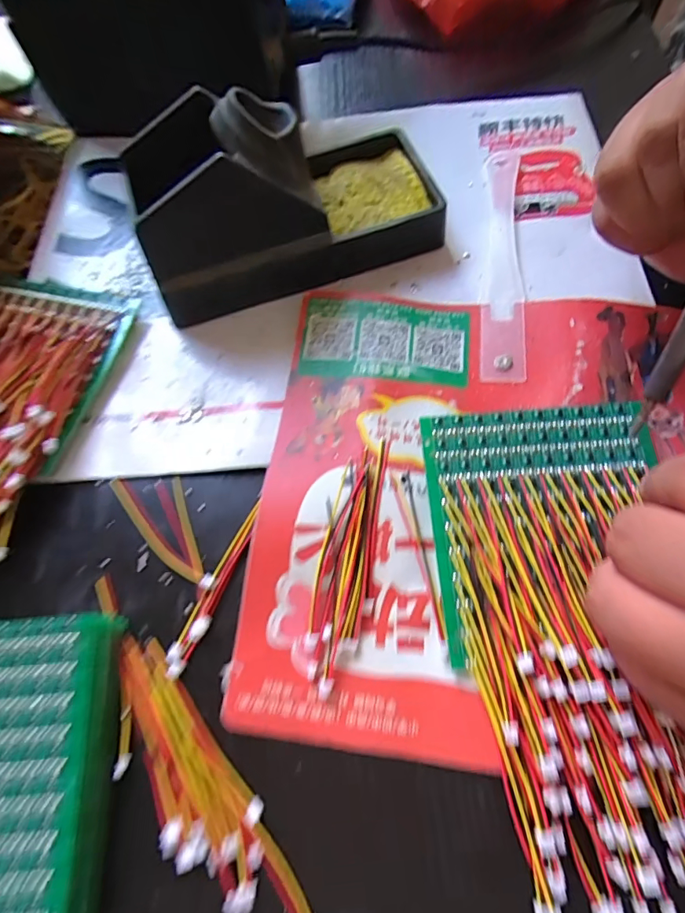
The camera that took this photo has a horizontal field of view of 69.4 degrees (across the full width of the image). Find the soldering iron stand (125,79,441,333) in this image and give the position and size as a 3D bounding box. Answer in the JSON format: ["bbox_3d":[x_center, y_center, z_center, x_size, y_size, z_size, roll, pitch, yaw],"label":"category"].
[{"bbox_3d":[-0.028,-0.136,0.244,0.149,0.071,0.069,-19,65,-4],"label":"soldering iron stand"}]

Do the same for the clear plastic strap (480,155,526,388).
[{"bbox_3d":[0.084,-0.107,0.259,0.020,0.004,0.156,2,65,13],"label":"clear plastic strap"}]

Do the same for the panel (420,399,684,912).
[{"bbox_3d":[0.085,0.059,0.179,0.088,0.018,0.170,-7,65,0],"label":"panel"}]

